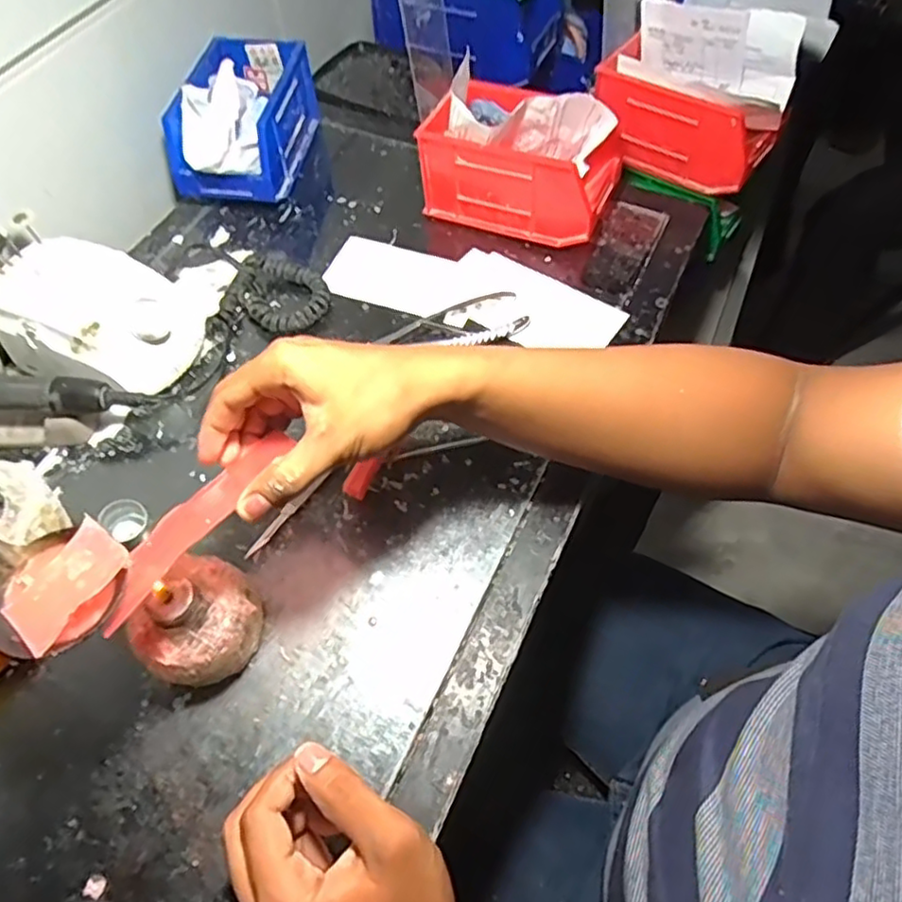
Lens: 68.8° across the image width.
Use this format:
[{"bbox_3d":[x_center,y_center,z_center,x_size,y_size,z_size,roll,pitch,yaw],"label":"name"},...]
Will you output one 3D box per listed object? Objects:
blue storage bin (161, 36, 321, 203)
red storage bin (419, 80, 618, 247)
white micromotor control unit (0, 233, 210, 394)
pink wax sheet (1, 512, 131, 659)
[{"bbox_3d":[-0.211,-0.328,0.670,0.101,0.093,0.182,9,58,7],"label":"blue storage bin"},{"bbox_3d":[0.066,-0.267,0.621,0.174,0.095,0.091,19,60,13],"label":"red storage bin"},{"bbox_3d":[-0.283,-0.108,0.542,0.140,0.076,0.115,16,60,11],"label":"white micromotor control unit"},{"bbox_3d":[-0.203,0.069,0.348,0.042,0.012,0.064,30,63,18],"label":"pink wax sheet"}]

